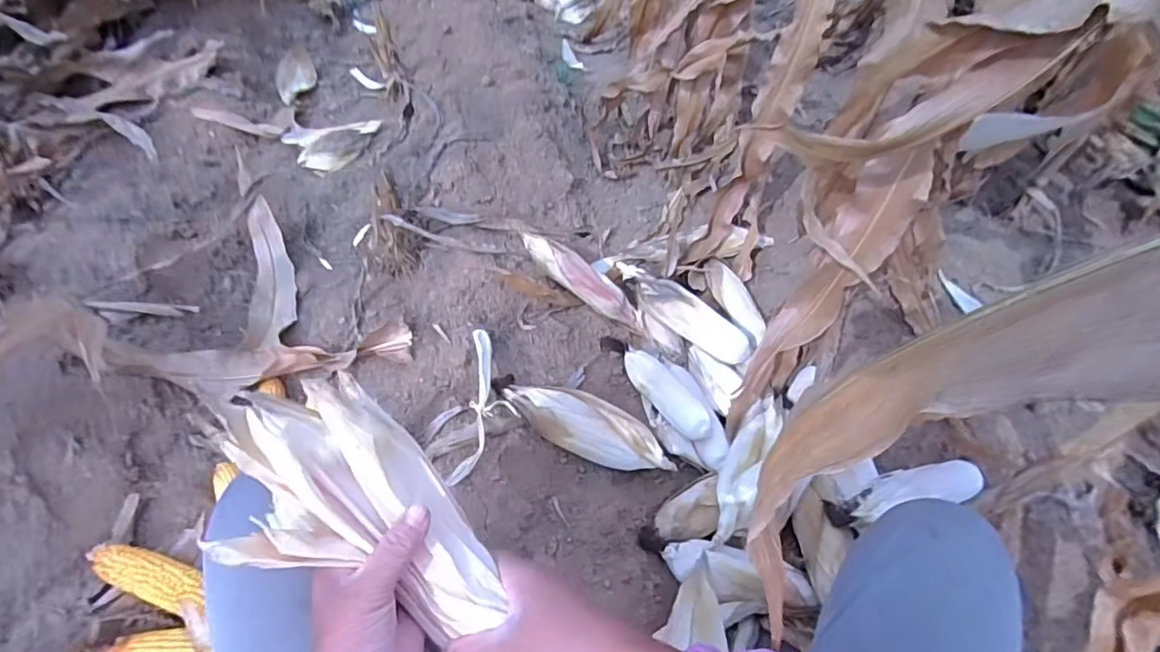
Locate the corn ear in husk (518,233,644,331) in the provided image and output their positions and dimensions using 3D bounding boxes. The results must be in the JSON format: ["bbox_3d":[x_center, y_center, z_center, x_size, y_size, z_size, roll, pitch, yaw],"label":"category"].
[{"bbox_3d":[0.010,-0.088,1.146,0.305,0.057,0.053,37,54,-11],"label":"corn ear in husk"}]

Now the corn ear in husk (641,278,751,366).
[{"bbox_3d":[0.210,-0.013,1.086,0.247,0.073,0.068,33,56,19],"label":"corn ear in husk"}]

